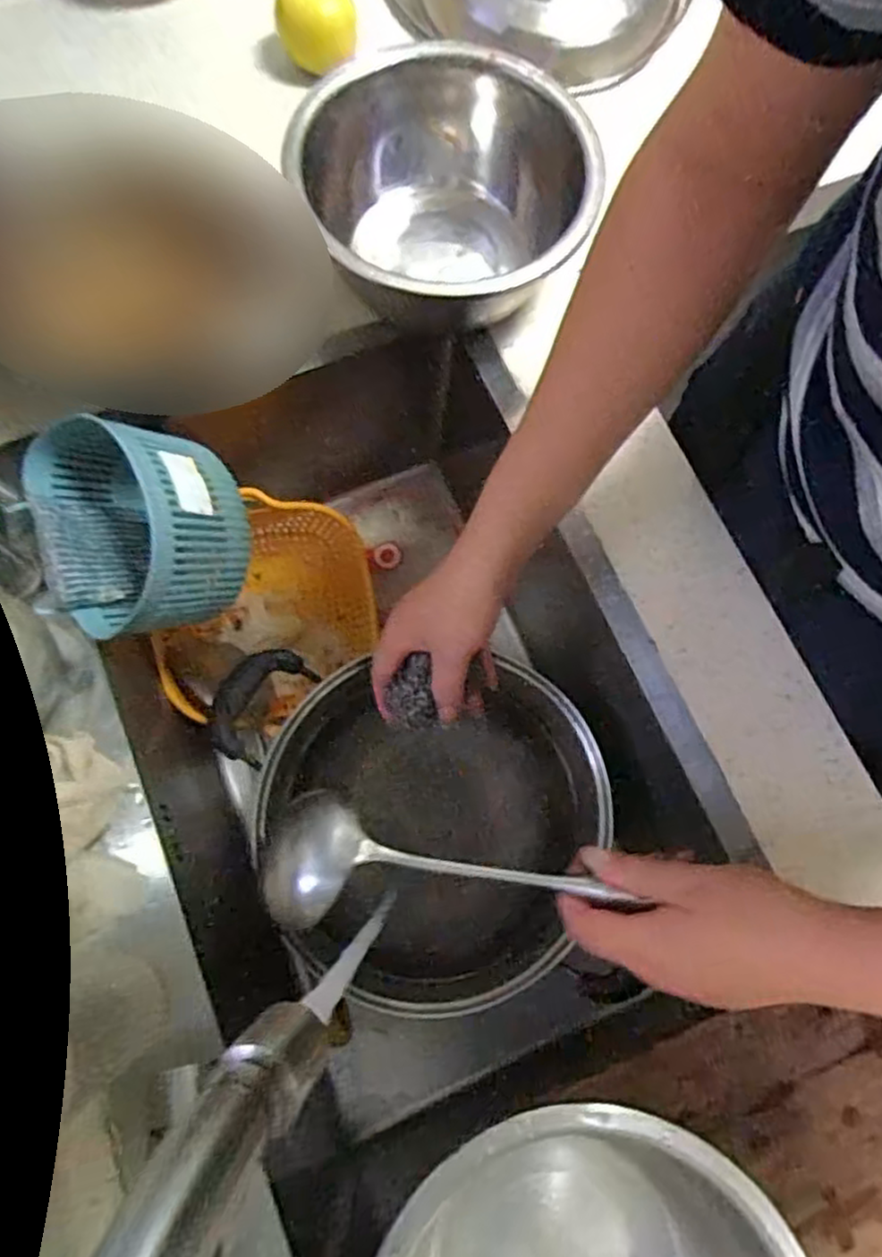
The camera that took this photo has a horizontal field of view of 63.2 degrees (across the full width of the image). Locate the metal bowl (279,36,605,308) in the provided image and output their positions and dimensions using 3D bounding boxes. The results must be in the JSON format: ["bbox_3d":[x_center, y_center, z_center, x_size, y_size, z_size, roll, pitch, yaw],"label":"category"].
[{"bbox_3d":[-0.004,-0.335,0.588,0.206,0.121,0.234,-22,77,-9],"label":"metal bowl"}]

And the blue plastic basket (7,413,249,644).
[{"bbox_3d":[-0.221,-0.077,0.535,0.110,0.126,0.160,-25,75,35],"label":"blue plastic basket"}]

